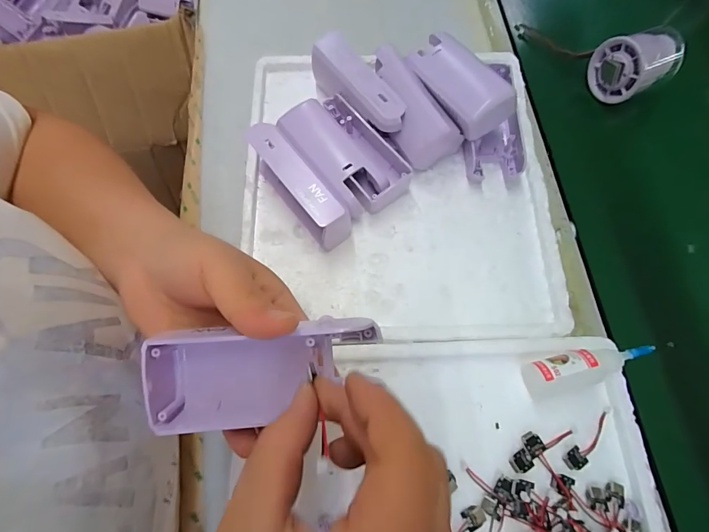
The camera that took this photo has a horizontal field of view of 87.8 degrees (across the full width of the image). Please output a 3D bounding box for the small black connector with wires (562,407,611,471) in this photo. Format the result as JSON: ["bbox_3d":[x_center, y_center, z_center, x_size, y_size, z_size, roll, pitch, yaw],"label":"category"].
[{"bbox_3d":[0.163,0.119,0.251,0.050,0.004,0.013,-40,74,-14],"label":"small black connector with wires"}]

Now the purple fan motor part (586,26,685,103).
[{"bbox_3d":[0.284,-0.200,0.366,0.075,0.047,0.053,-18,70,-6],"label":"purple fan motor part"}]

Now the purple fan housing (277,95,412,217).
[{"bbox_3d":[-0.009,-0.092,0.314,0.061,0.034,0.113,-37,73,-12],"label":"purple fan housing"}]

